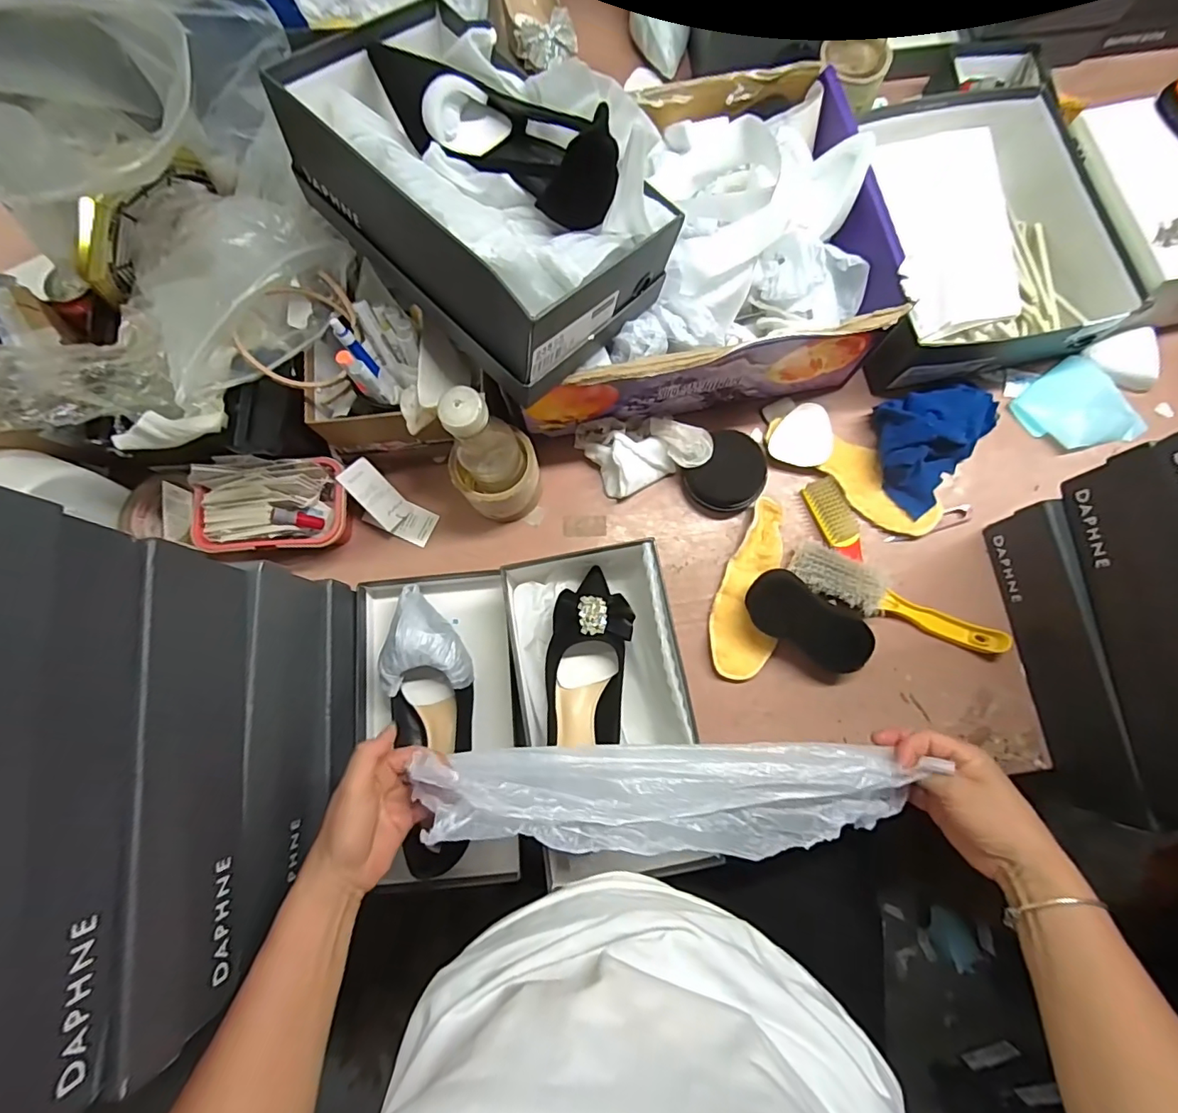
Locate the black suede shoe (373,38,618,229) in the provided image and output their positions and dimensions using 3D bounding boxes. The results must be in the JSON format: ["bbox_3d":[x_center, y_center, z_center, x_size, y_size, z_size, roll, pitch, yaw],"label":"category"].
[{"bbox_3d":[-0.073,-0.345,0.437,0.084,0.074,0.237,-43,67,-7],"label":"black suede shoe"}]

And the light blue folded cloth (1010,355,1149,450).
[{"bbox_3d":[0.570,-0.166,0.614,0.103,0.020,0.114,-36,80,-6],"label":"light blue folded cloth"}]

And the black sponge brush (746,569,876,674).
[{"bbox_3d":[0.232,0.067,0.560,0.132,0.029,0.065,32,114,9],"label":"black sponge brush"}]

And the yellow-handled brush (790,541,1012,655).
[{"bbox_3d":[0.328,0.053,0.565,0.234,0.035,0.051,26,80,7],"label":"yellow-handled brush"}]

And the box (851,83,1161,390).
[{"bbox_3d":[0.425,-0.380,0.617,0.258,0.078,0.341,-10,78,0],"label":"box"}]

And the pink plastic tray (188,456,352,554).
[{"bbox_3d":[-0.347,-0.055,0.583,0.160,0.056,0.096,-5,78,1],"label":"pink plastic tray"}]

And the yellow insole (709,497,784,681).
[{"bbox_3d":[0.178,0.033,0.581,0.065,0.016,0.197,13,79,4],"label":"yellow insole"}]

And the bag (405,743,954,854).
[{"bbox_3d":[0.065,0.197,0.434,0.391,0.052,0.072,0,78,-2],"label":"bag"}]

